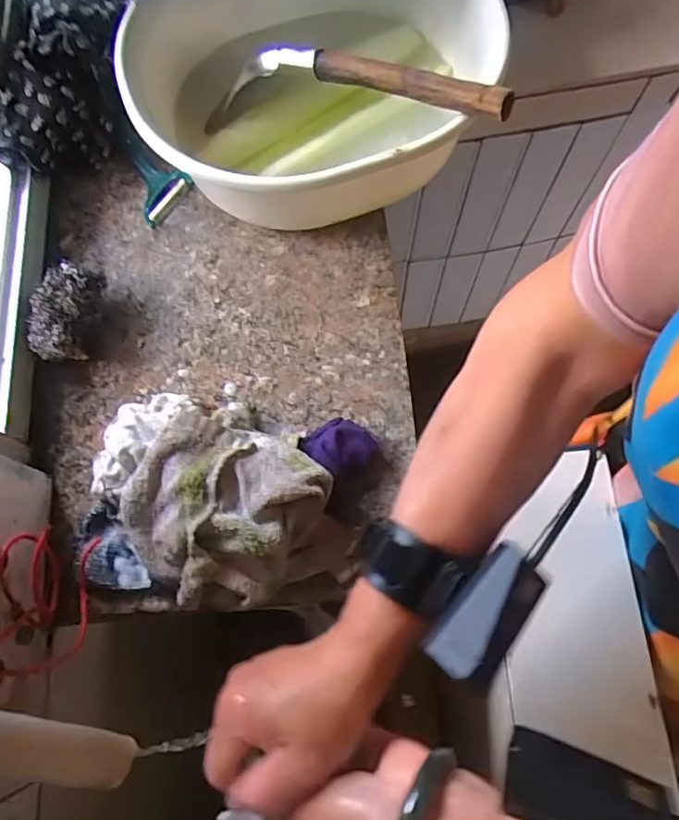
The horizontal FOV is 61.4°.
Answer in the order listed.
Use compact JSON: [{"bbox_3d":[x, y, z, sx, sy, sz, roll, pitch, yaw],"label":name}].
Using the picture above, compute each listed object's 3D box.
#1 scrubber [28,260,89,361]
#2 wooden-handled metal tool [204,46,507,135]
[{"bbox_3d":[-0.238,-0.080,0.493,0.041,0.043,0.084,2,71,1],"label":"scrubber"},{"bbox_3d":[0.001,-0.262,0.474,0.283,0.050,0.048,20,71,26],"label":"wooden-handled metal tool"}]

